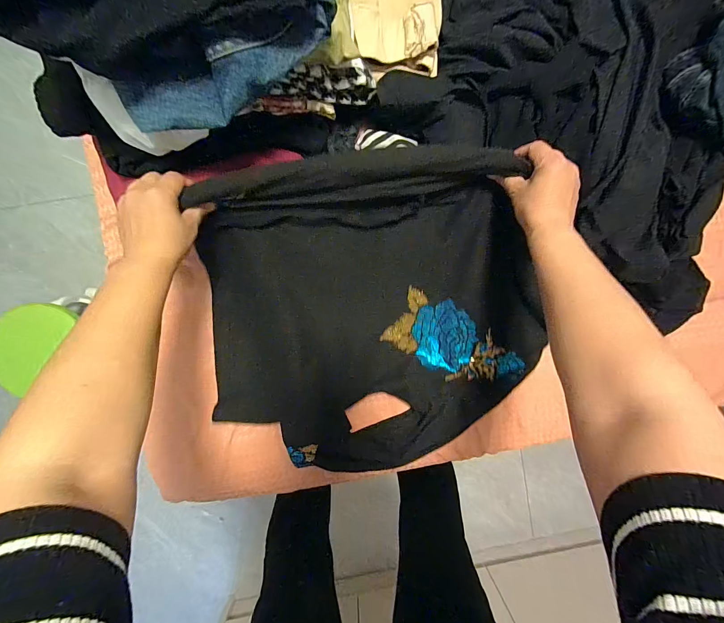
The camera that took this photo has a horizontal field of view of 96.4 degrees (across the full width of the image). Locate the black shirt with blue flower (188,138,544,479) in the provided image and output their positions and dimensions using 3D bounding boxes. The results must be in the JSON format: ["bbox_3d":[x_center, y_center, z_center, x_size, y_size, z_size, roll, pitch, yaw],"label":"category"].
[{"bbox_3d":[0.026,0.019,0.485,0.517,0.124,0.462,-1,93,-5],"label":"black shirt with blue flower"}]

